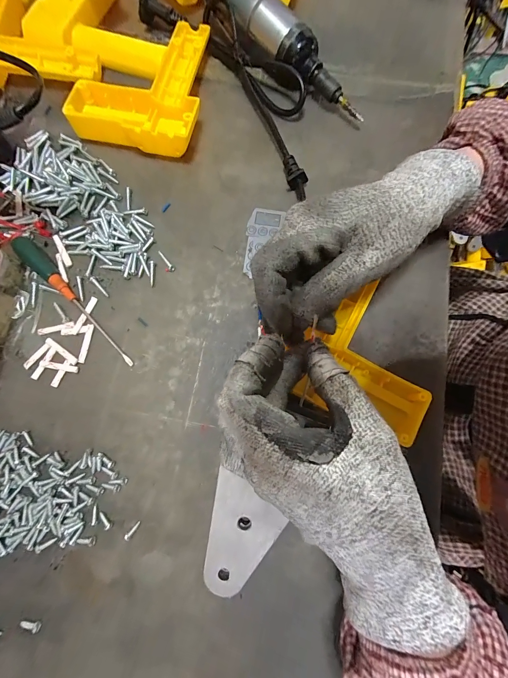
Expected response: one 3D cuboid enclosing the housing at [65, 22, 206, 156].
[{"bbox_3d":[-0.099,-0.250,0.291,0.115,0.029,0.143,13,79,2],"label":"housing"}]

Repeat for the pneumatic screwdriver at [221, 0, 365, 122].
[{"bbox_3d":[0.012,-0.303,0.292,0.046,0.045,0.255,-37,81,-7],"label":"pneumatic screwdriver"}]

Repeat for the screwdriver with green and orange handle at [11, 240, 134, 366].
[{"bbox_3d":[-0.152,-0.033,0.252,0.144,0.016,0.016,44,81,8],"label":"screwdriver with green and orange handle"}]

